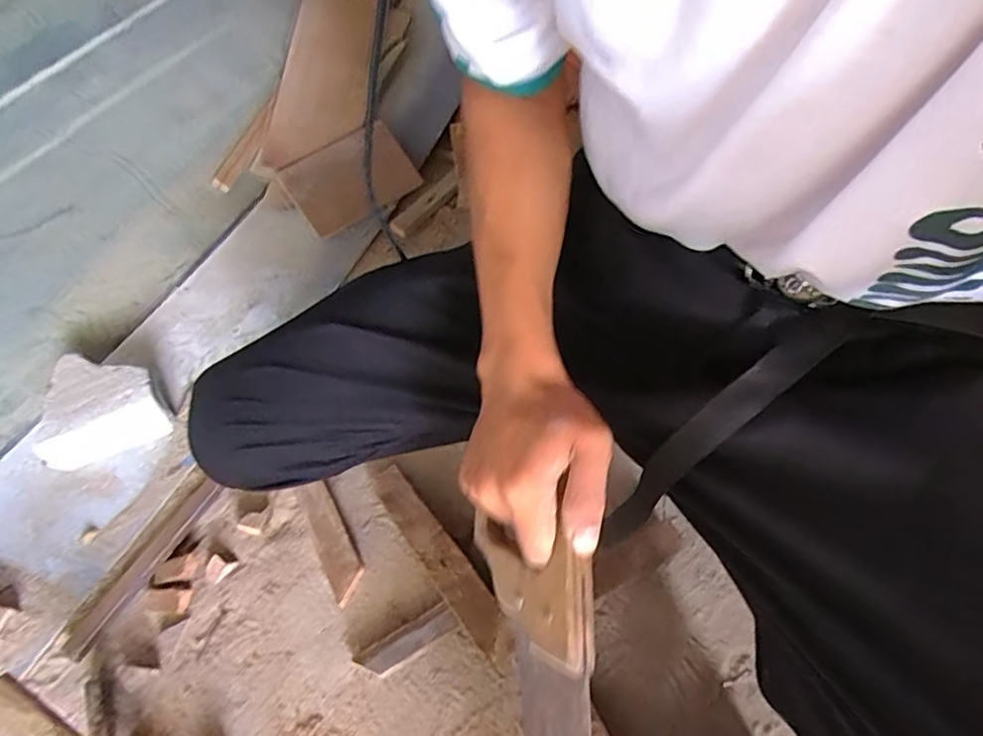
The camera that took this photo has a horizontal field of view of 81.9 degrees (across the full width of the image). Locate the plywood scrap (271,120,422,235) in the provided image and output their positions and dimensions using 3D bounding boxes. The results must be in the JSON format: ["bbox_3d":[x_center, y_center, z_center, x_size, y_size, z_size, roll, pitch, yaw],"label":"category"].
[{"bbox_3d":[-0.235,-0.326,0.961,0.217,0.020,0.130,-38,95,-26],"label":"plywood scrap"}]

